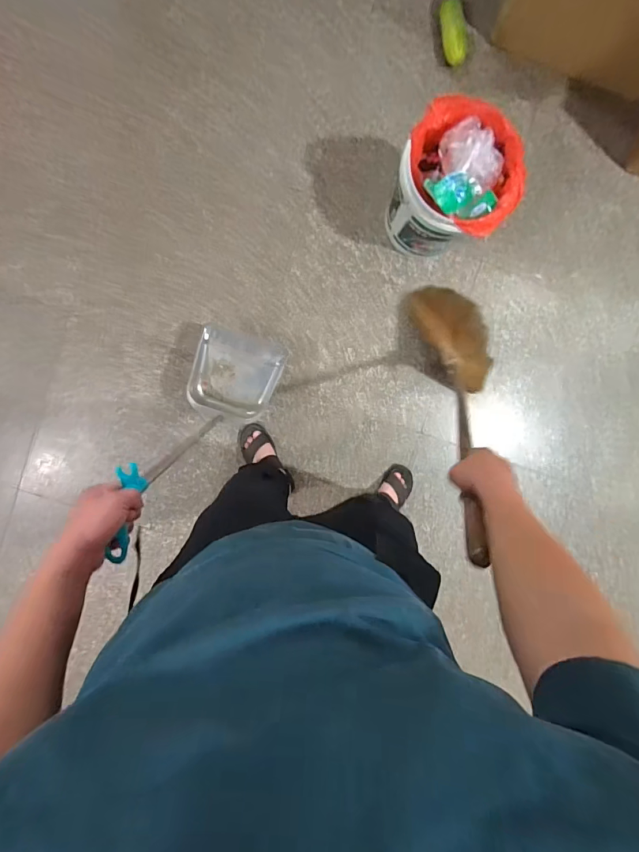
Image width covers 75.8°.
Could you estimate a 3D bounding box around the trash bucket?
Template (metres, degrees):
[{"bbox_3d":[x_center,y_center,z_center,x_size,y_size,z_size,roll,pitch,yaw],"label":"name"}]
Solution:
[{"bbox_3d":[0.357,-0.647,1.135,0.294,0.339,0.285,0,96,-4],"label":"trash bucket"}]

